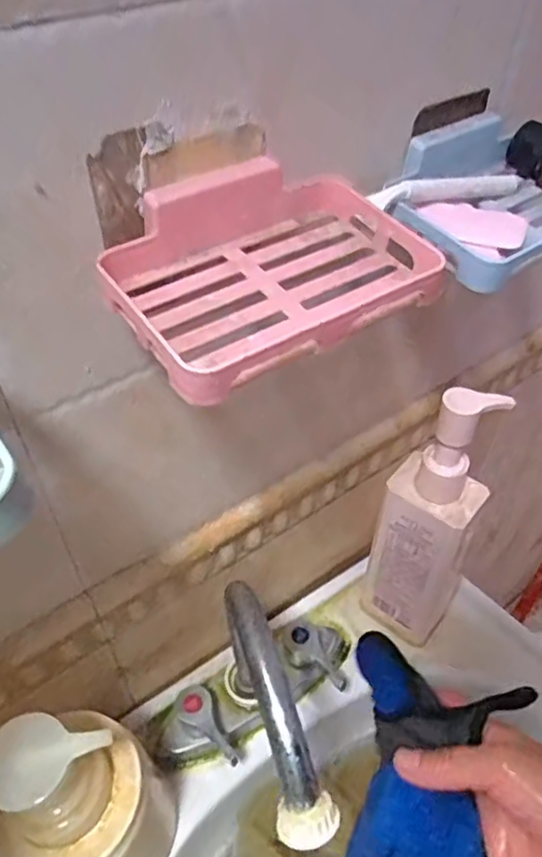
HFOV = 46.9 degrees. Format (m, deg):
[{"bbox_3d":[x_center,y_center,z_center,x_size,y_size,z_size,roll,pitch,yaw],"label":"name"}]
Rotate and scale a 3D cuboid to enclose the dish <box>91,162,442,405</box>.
[{"bbox_3d":[-0.001,-0.067,0.249,0.125,0.035,0.091,-29,54,-25],"label":"dish"}]

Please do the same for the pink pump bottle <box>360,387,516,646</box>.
[{"bbox_3d":[0.124,0.082,0.495,0.075,0.271,0.057,18,49,15],"label":"pink pump bottle"}]

